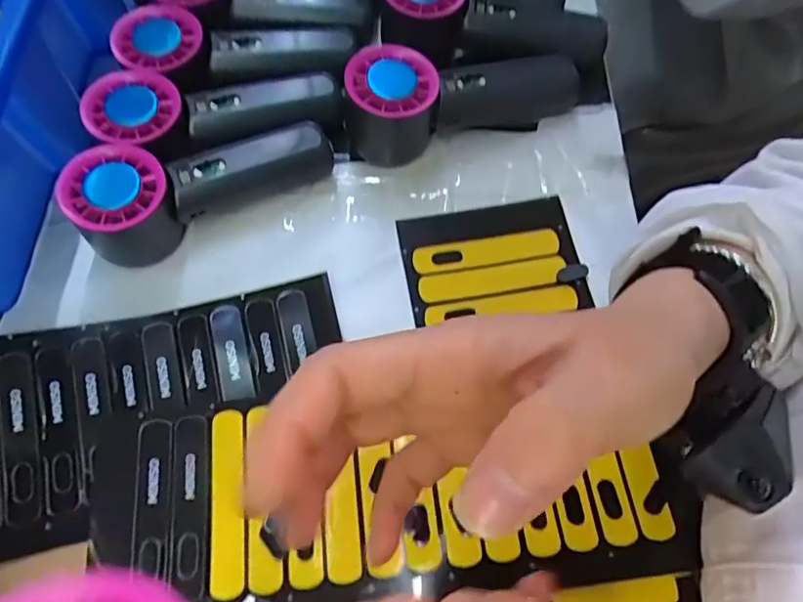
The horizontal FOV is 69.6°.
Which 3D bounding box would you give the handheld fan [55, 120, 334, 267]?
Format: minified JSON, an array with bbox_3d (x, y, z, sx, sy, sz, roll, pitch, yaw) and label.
[{"bbox_3d":[-0.120,-0.074,0.357,0.156,0.059,0.051,-27,67,-8],"label":"handheld fan"}]

